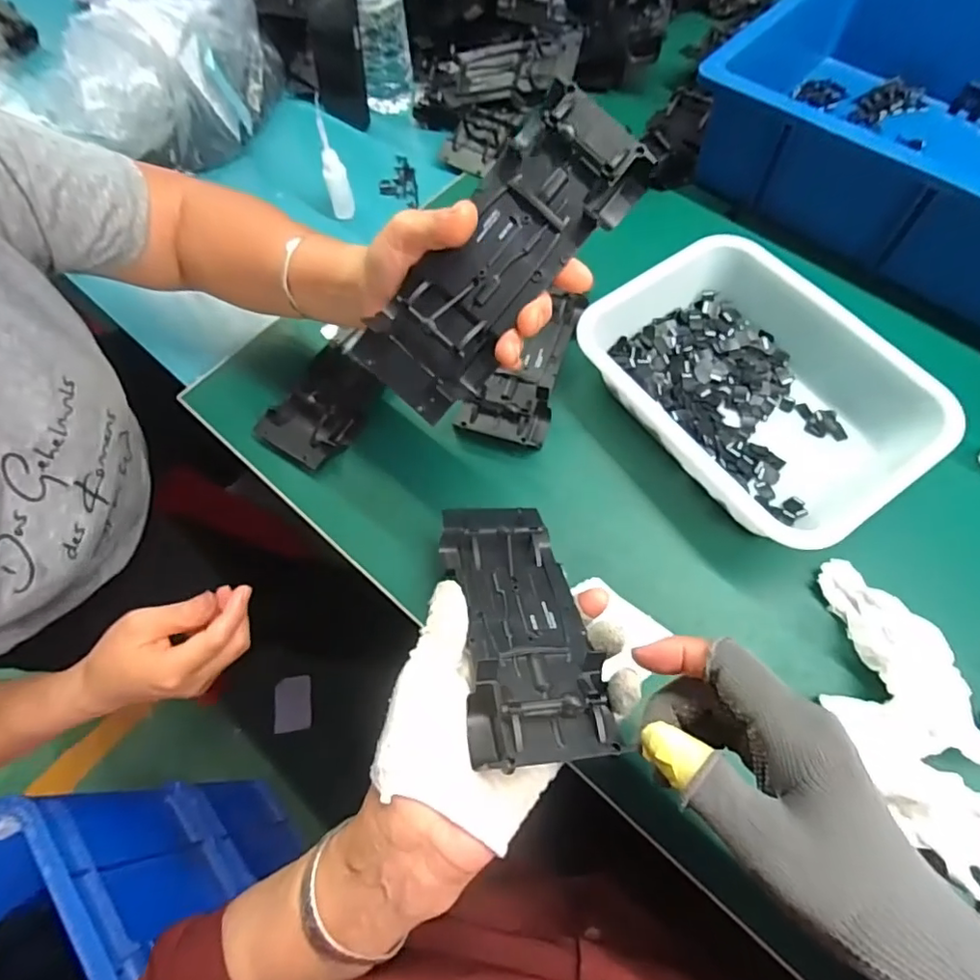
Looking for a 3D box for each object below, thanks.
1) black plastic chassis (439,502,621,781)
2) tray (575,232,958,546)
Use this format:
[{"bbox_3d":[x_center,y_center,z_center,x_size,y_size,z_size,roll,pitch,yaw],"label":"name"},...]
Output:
[{"bbox_3d":[0.014,0.069,0.335,0.071,0.028,0.188,-12,37,-4],"label":"black plastic chassis"},{"bbox_3d":[0.209,-0.080,0.458,0.181,0.064,0.254,-34,69,-13],"label":"tray"}]

